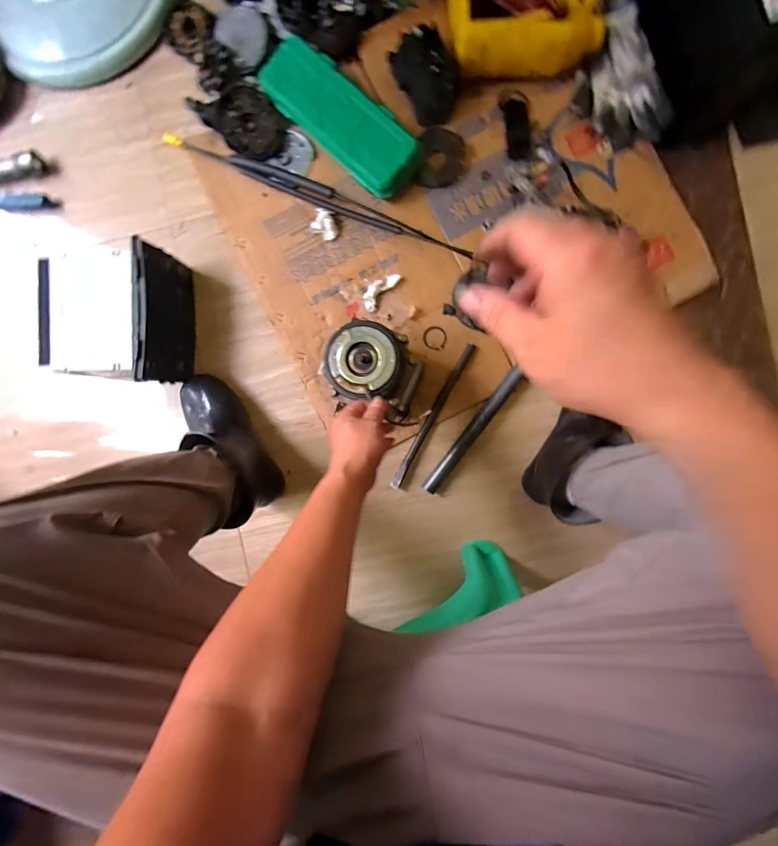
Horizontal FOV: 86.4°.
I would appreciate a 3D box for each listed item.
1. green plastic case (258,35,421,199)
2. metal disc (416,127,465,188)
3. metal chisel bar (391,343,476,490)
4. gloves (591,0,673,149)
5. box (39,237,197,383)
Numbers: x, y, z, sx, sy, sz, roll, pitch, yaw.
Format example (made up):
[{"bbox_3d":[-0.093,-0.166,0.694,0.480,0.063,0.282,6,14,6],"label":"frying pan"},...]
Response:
[{"bbox_3d":[-0.078,-0.481,0.654,0.291,0.055,0.098,44,92,1],"label":"green plastic case"},{"bbox_3d":[0.084,-0.430,0.670,0.077,0.021,0.081,7,91,2],"label":"metal disc"},{"bbox_3d":[0.073,-0.011,0.696,0.016,0.012,0.269,28,92,1],"label":"metal chisel bar"},{"bbox_3d":[0.351,-0.526,0.635,0.091,0.058,0.202,-25,90,2],"label":"gloves"},{"bbox_3d":[-0.426,-0.162,0.662,0.185,0.123,0.200,-5,91,2],"label":"box"}]

